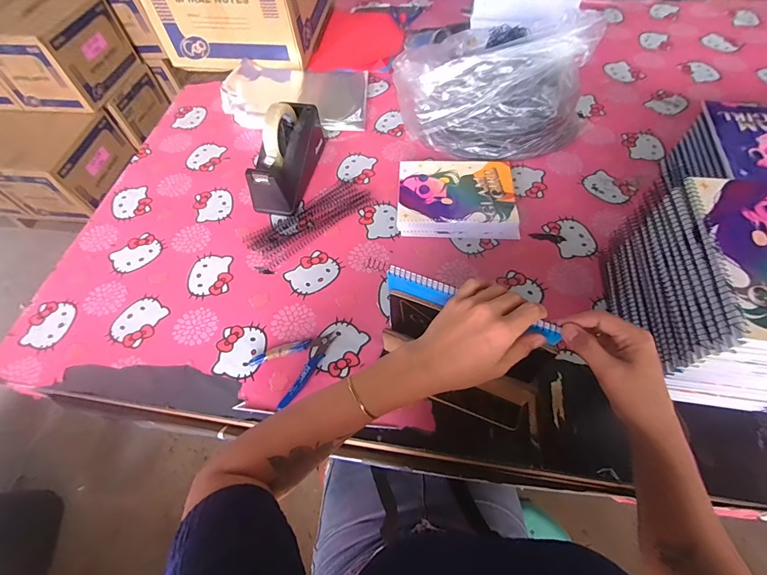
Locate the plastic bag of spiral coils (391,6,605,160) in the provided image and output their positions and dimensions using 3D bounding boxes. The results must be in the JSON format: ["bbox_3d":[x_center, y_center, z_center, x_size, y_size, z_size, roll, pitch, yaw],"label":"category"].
[{"bbox_3d":[0.202,-0.370,0.689,0.335,0.176,0.204,15,60,12],"label":"plastic bag of spiral coils"}]

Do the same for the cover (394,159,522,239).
[{"bbox_3d":[0.128,-0.158,0.651,0.201,0.035,0.163,2,58,4],"label":"cover"}]

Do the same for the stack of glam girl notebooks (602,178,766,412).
[{"bbox_3d":[0.393,0.014,0.438,0.150,0.193,0.202,6,60,7],"label":"stack of glam girl notebooks"}]

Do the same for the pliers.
[{"bbox_3d":[-0.121,0.096,0.521,0.113,0.012,0.083,-39,64,-20],"label":"pliers"}]

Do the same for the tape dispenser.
[{"bbox_3d":[-0.170,-0.236,0.661,0.066,0.123,0.203,10,59,9],"label":"tape dispenser"}]

